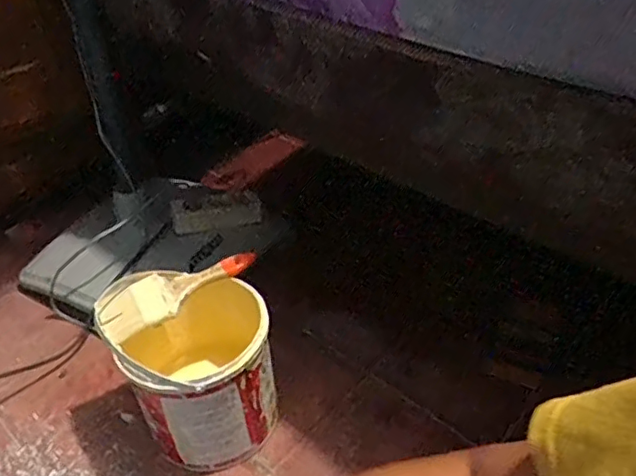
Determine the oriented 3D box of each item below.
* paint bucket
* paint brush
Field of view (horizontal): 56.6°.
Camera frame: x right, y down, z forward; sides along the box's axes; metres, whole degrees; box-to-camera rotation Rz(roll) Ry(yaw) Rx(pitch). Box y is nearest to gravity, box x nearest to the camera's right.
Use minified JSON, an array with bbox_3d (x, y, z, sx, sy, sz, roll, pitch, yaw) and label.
[{"bbox_3d":[-0.156,0.181,0.777,0.191,0.203,0.169,-8,40,-5],"label":"paint bucket"},{"bbox_3d":[-0.182,0.062,0.765,0.206,0.017,0.066,-31,47,-29],"label":"paint brush"}]

